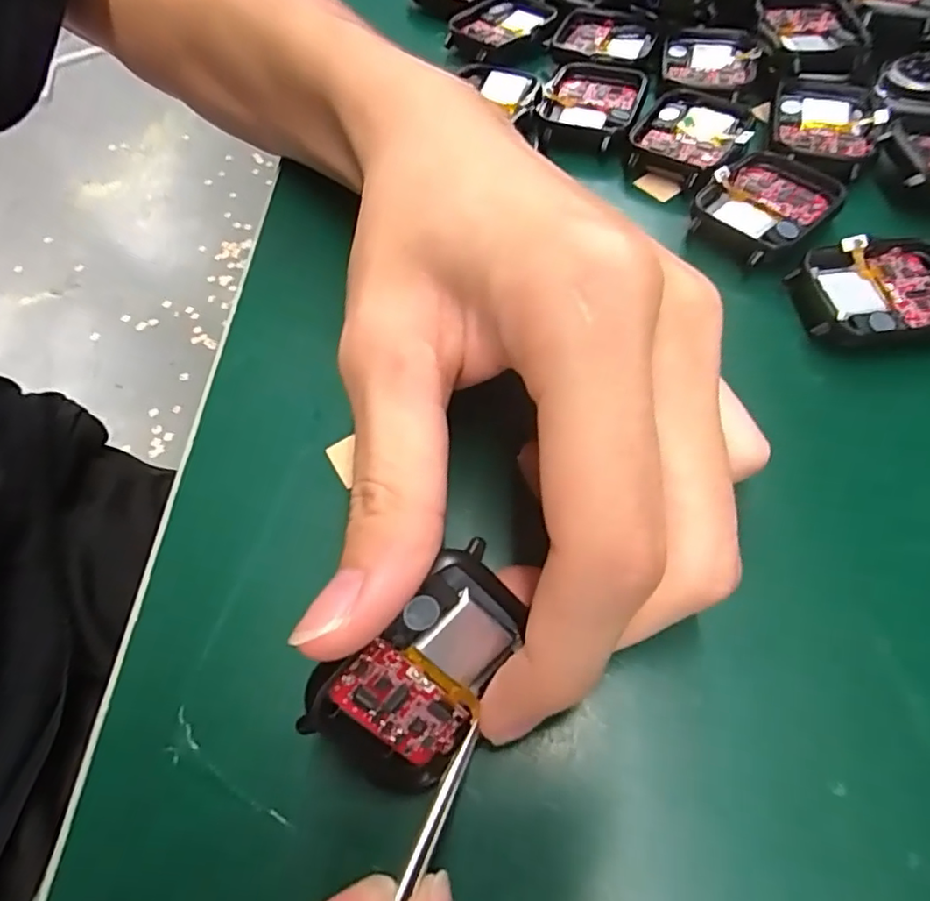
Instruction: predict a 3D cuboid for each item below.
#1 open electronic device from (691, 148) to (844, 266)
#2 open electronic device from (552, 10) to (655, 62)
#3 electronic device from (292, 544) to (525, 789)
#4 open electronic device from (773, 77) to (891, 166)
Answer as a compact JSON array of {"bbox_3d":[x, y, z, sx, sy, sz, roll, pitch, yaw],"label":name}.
[{"bbox_3d":[0.100,-0.083,0.196,0.049,0.007,0.036,-36,64,-17],"label":"open electronic device"},{"bbox_3d":[0.061,-0.179,0.254,0.041,0.004,0.032,26,64,17],"label":"open electronic device"},{"bbox_3d":[-0.006,0.045,0.117,0.046,0.036,0.005,-45,23,-5],"label":"electronic device"},{"bbox_3d":[0.132,-0.121,0.215,0.036,0.007,0.044,14,61,10],"label":"open electronic device"}]

